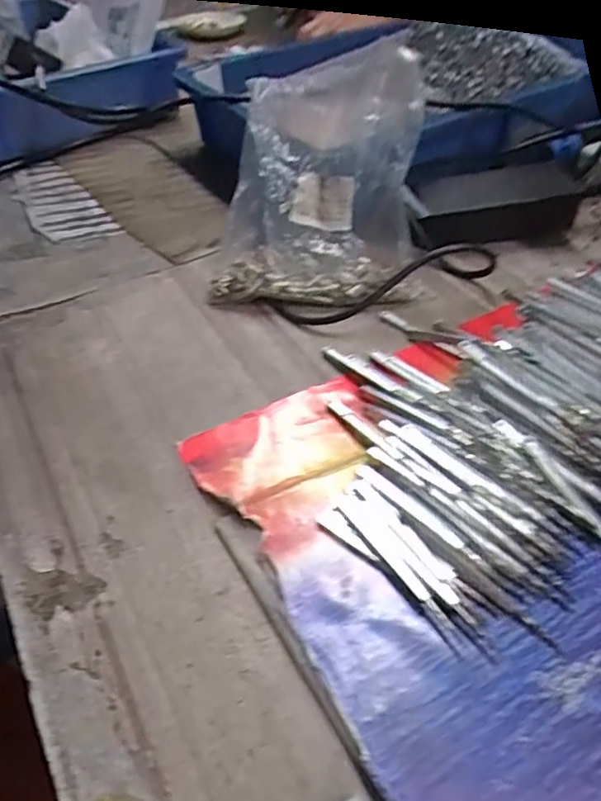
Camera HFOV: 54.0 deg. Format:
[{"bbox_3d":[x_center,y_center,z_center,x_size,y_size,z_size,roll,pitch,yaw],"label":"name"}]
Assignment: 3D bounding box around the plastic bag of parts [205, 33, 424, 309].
[{"bbox_3d":[0.018,-0.167,0.457,0.144,0.188,0.054,6,1,19],"label":"plastic bag of parts"}]

